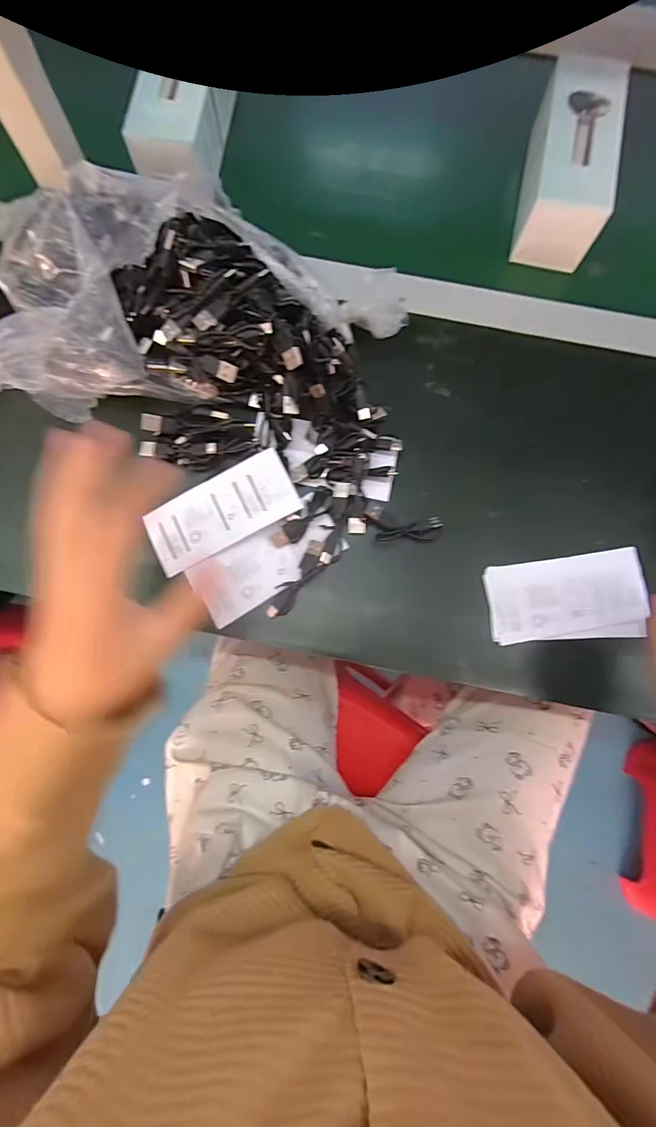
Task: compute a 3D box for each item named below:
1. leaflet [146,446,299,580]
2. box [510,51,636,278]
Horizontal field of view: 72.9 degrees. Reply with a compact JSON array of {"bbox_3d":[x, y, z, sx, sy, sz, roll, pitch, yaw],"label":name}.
[{"bbox_3d":[-0.083,-0.040,0.349,0.117,0.006,0.053,-28,83,1],"label":"leaflet"},{"bbox_3d":[0.208,-0.348,0.395,0.071,0.064,0.163,13,78,2],"label":"box"}]

